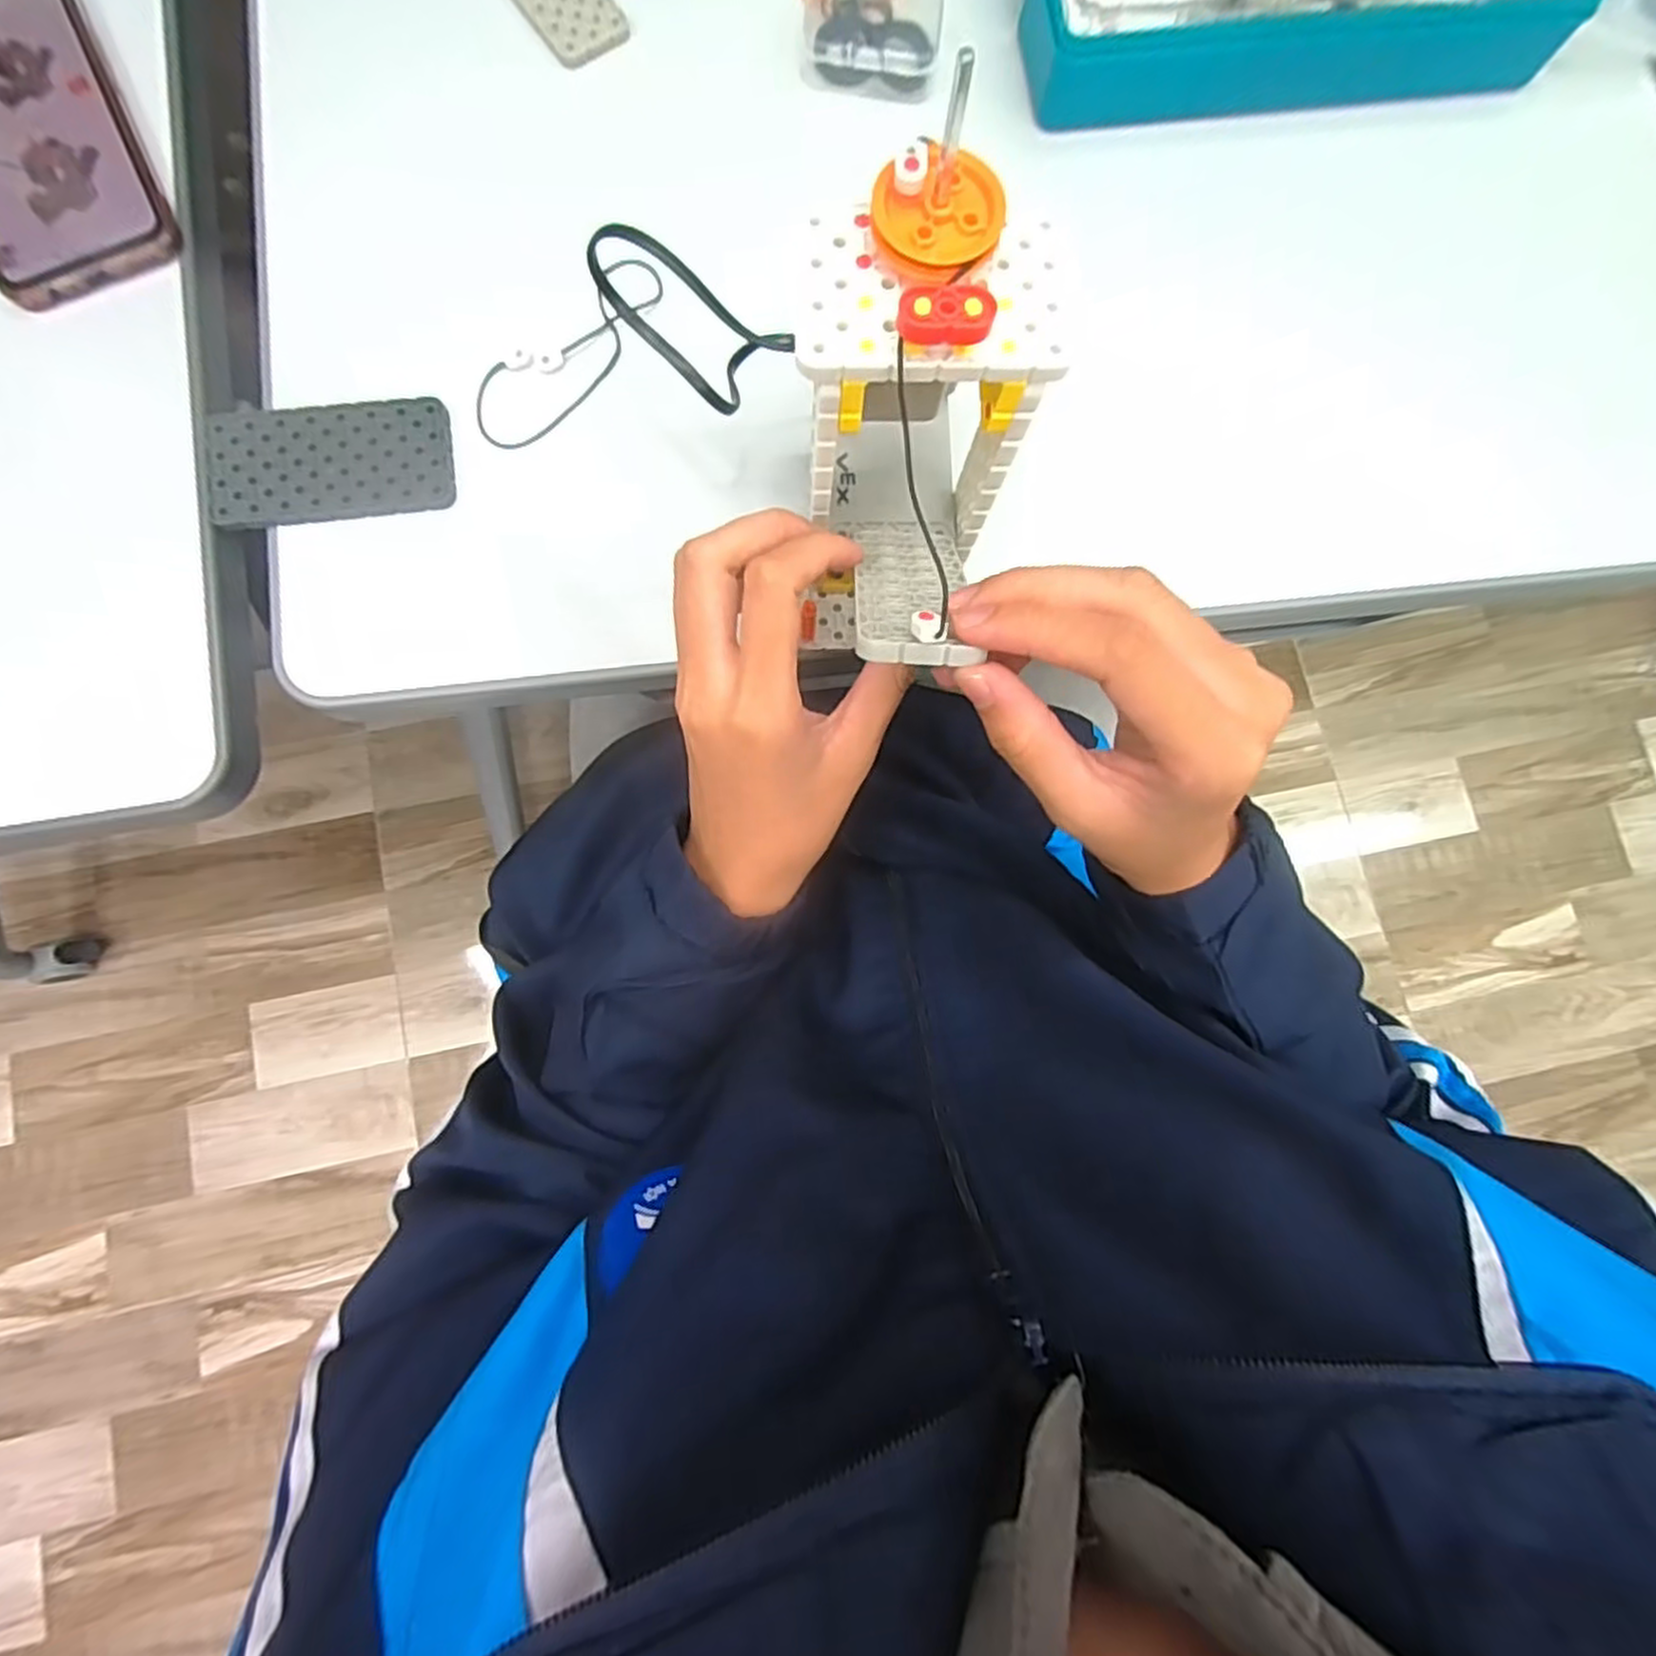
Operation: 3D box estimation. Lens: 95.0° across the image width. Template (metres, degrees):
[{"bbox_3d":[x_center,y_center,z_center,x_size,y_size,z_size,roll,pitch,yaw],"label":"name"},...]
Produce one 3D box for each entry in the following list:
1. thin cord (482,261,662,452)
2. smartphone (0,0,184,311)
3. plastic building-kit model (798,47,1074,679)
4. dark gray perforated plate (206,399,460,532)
[{"bbox_3d":[-0.116,-0.216,0.345,0.036,0.009,0.109,41,82,4],"label":"thin cord"},{"bbox_3d":[-0.353,-0.311,0.336,0.077,0.011,0.160,-25,83,-5],"label":"smartphone"},{"bbox_3d":[0.025,-0.103,0.239,0.064,0.107,0.116,0,82,-2],"label":"plastic building-kit model"},{"bbox_3d":[-0.217,-0.159,0.329,0.099,0.004,0.052,-5,82,-3],"label":"dark gray perforated plate"}]

